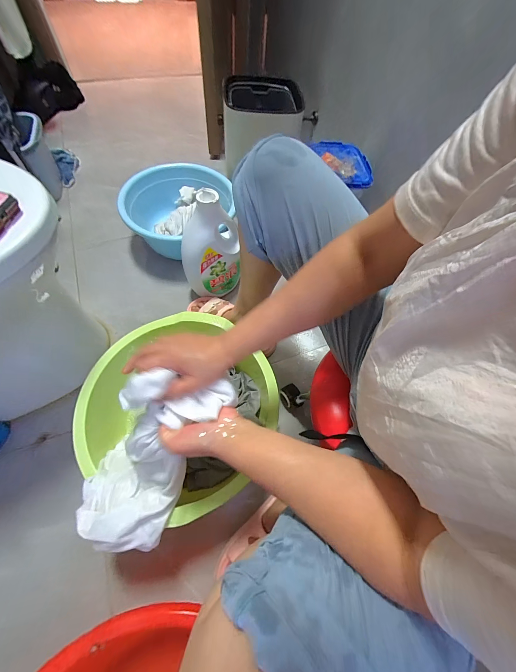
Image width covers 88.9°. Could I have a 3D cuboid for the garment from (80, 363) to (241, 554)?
[{"bbox_3d":[-0.160,0.169,0.389,0.153,0.093,0.295,37,107,15],"label":"garment"}]

